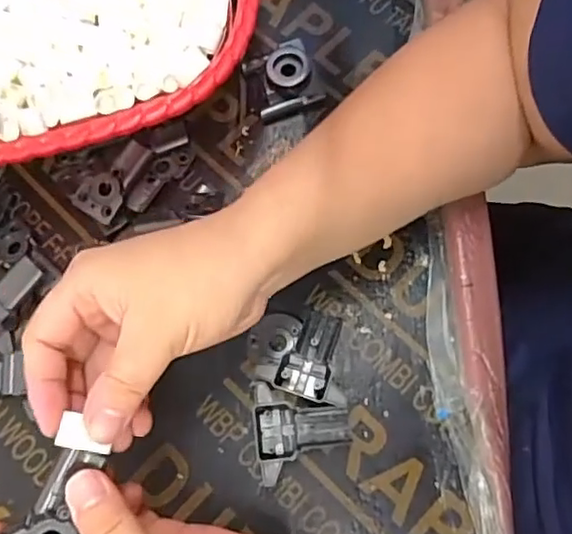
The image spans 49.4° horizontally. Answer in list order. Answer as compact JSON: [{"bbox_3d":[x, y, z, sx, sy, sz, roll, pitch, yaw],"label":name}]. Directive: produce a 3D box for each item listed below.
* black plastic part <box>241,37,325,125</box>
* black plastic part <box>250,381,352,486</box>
[{"bbox_3d":[-0.002,-0.137,0.450,0.045,0.015,0.053,-19,73,-2],"label":"black plastic part"},{"bbox_3d":[0.010,0.098,0.377,0.057,0.013,0.057,-5,73,2],"label":"black plastic part"}]

